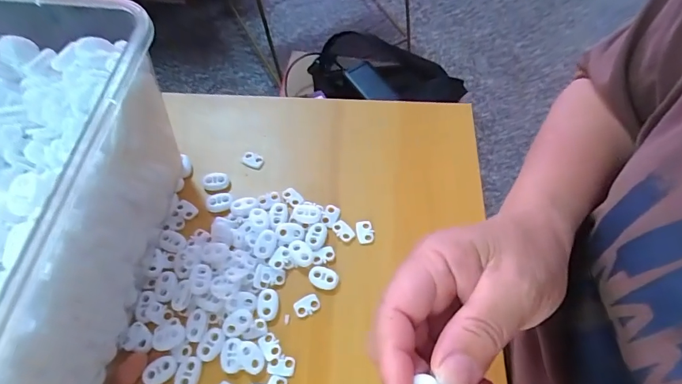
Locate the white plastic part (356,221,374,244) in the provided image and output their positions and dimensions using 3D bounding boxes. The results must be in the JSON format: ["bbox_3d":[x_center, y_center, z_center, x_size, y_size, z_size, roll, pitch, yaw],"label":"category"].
[{"bbox_3d":[0.019,0.032,0.324,0.013,0.004,0.018,-11,64,-6],"label":"white plastic part"}]

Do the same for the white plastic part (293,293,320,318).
[{"bbox_3d":[-0.025,0.082,0.297,0.018,0.004,0.013,-33,68,-16],"label":"white plastic part"}]

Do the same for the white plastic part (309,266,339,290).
[{"bbox_3d":[-0.013,0.064,0.305,0.022,0.005,0.015,23,65,10],"label":"white plastic part"}]

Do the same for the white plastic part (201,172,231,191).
[{"bbox_3d":[-0.105,-0.009,0.343,0.022,0.008,0.013,-6,63,-4],"label":"white plastic part"}]

